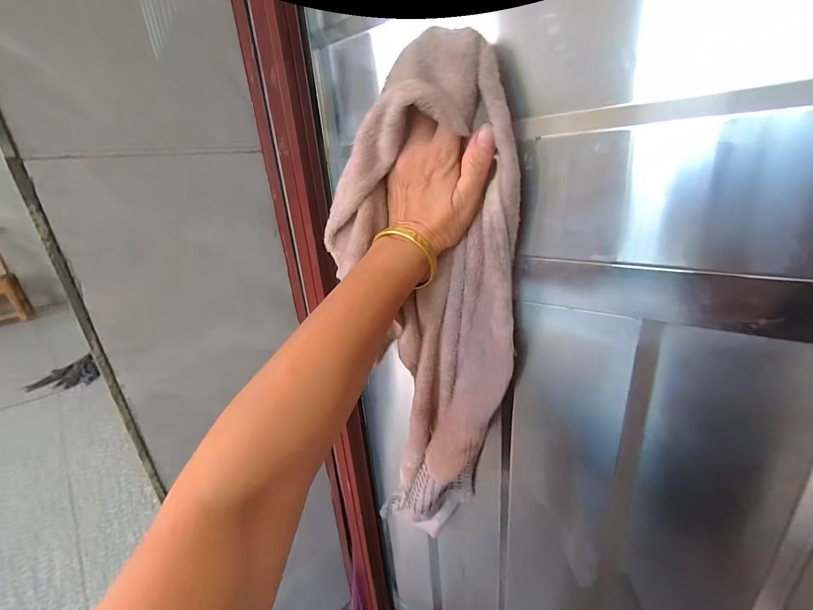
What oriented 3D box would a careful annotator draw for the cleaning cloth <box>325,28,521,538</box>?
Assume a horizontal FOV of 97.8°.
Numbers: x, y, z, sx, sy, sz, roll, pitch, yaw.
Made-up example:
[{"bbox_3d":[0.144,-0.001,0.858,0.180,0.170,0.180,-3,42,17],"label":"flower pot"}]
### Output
[{"bbox_3d":[0.016,0.044,0.340,0.164,0.491,0.049,7,25,22],"label":"cleaning cloth"}]

